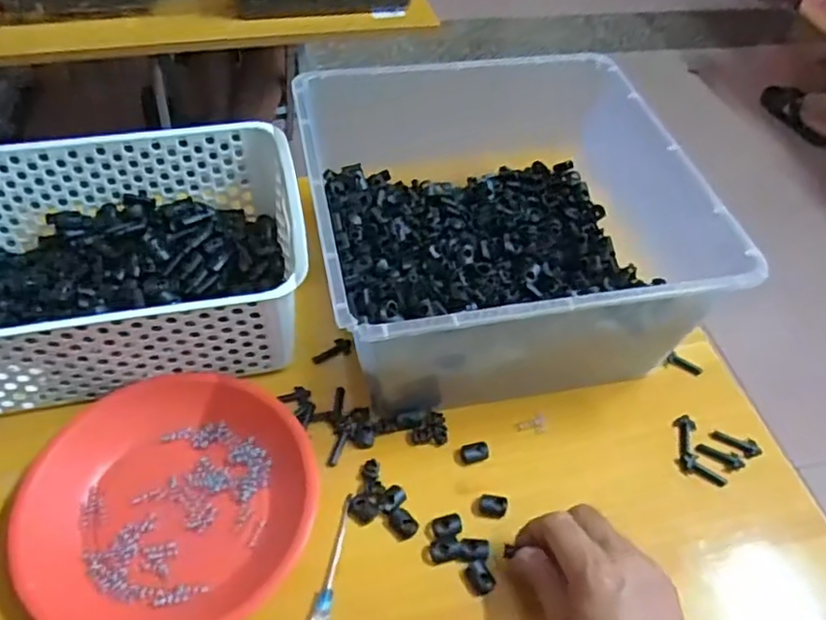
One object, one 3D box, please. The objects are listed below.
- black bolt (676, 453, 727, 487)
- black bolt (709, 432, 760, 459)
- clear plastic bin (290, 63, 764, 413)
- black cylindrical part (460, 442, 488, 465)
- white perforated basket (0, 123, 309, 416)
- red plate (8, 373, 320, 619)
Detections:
[{"bbox_3d":[0.222,0.123,0.510,0.037,0.010,0.015,31,54,20],"label":"black bolt"},{"bbox_3d":[0.257,0.105,0.529,0.036,0.009,0.012,32,55,21],"label":"black bolt"},{"bbox_3d":[0.065,-0.072,0.573,0.294,0.145,0.303,-7,51,-10],"label":"clear plastic bin"},{"bbox_3d":[0.047,0.109,0.507,0.021,0.008,0.013,-9,51,-11],"label":"black cylindrical part"},{"bbox_3d":[-0.247,-0.038,0.537,0.311,0.101,0.208,-10,51,-12],"label":"white perforated basket"},{"bbox_3d":[-0.170,0.128,0.462,0.188,0.023,0.188,2,50,-2],"label":"red plate"}]

